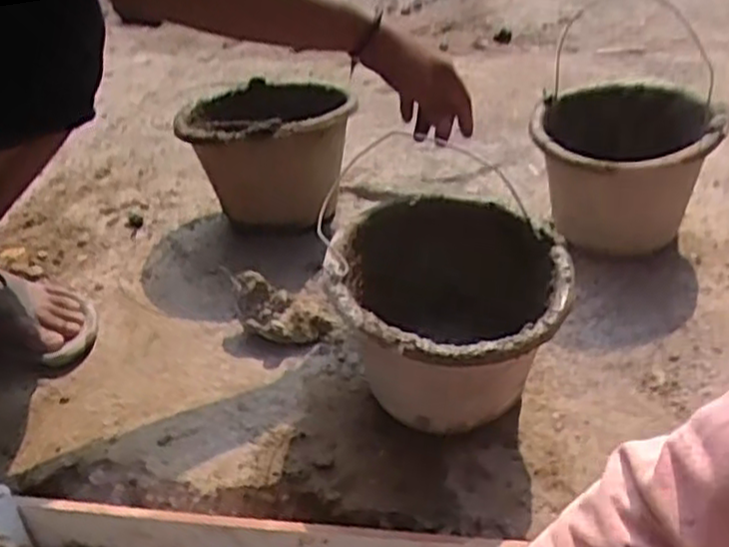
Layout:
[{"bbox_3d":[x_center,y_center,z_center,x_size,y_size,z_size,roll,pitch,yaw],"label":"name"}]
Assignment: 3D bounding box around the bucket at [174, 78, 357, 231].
[{"bbox_3d":[-0.126,-0.160,1.008,0.212,0.179,0.207,-3,36,2],"label":"bucket"}]

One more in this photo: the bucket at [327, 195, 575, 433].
[{"bbox_3d":[0.079,0.052,0.722,0.205,0.167,0.229,-9,36,-6],"label":"bucket"}]

